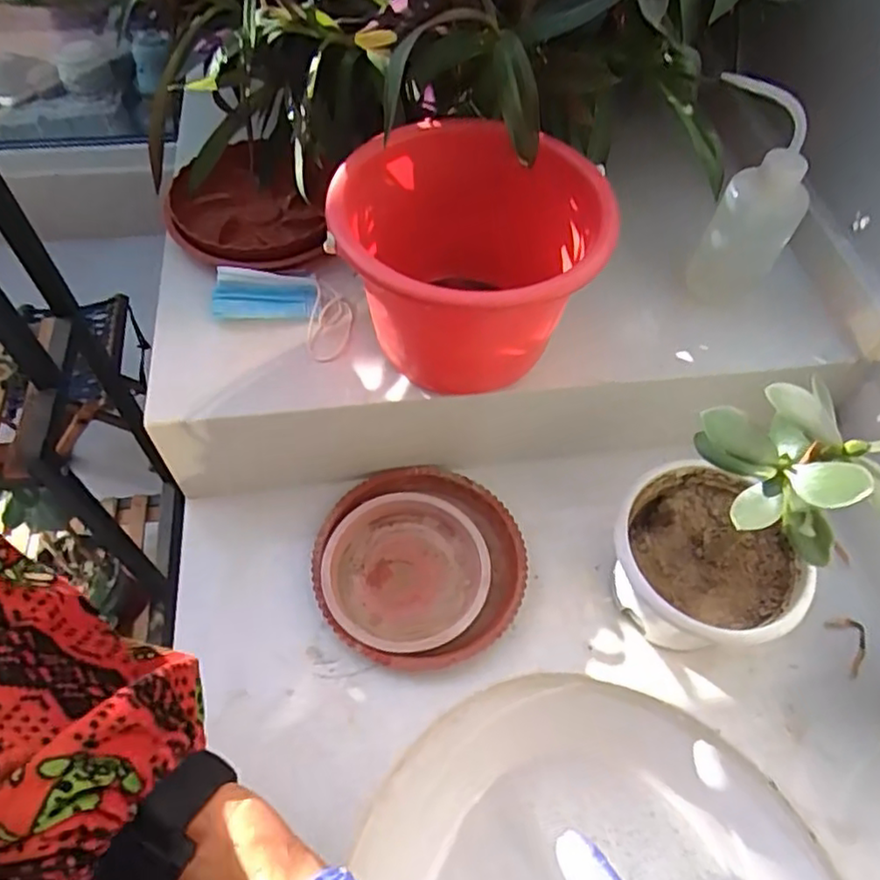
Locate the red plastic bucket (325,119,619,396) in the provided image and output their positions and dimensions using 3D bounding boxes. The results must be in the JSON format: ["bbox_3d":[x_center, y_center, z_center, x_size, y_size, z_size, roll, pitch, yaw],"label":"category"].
[{"bbox_3d":[0.019,-0.124,0.498,0.185,0.133,0.184,1,58,-3],"label":"red plastic bucket"}]

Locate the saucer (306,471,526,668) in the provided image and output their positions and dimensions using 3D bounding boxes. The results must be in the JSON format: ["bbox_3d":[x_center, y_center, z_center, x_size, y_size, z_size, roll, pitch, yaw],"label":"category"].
[{"bbox_3d":[-0.016,0.103,0.555,0.166,0.019,0.167,1,58,-2],"label":"saucer"}]

